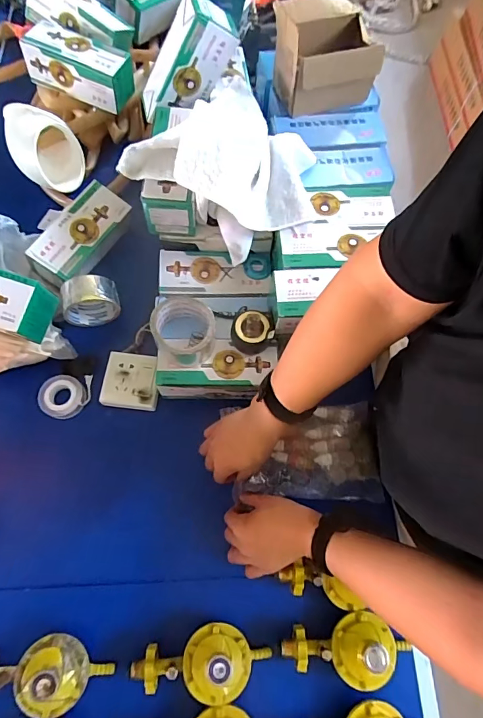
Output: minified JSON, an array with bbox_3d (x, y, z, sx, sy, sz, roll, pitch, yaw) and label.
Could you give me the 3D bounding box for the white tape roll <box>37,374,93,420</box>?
[{"bbox_3d":[-0.276,0.057,0.644,0.072,0.022,0.066,1,69,-2],"label":"white tape roll"}]

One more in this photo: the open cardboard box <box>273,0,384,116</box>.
[{"bbox_3d":[0.126,-0.477,0.638,0.152,0.111,0.106,-17,71,-9],"label":"open cardboard box"}]

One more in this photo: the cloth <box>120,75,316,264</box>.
[{"bbox_3d":[0.004,-0.300,0.604,0.245,0.108,0.249,30,71,9],"label":"cloth"}]

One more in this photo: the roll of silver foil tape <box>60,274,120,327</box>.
[{"bbox_3d":[-0.248,-0.096,0.670,0.093,0.082,0.052,-13,70,-7],"label":"roll of silver foil tape"}]

